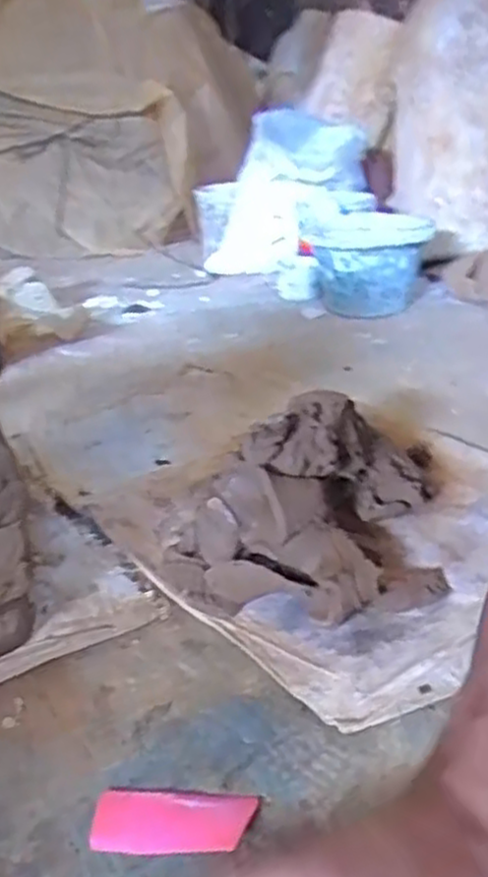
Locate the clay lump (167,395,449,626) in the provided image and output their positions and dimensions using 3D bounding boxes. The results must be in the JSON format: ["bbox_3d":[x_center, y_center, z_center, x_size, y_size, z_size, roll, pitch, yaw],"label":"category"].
[{"bbox_3d":[0.065,0.061,0.744,0.283,0.129,0.236,-6,27,-6],"label":"clay lump"}]

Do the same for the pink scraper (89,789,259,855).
[{"bbox_3d":[-0.049,0.261,0.514,0.109,0.005,0.047,0,27,6],"label":"pink scraper"}]

